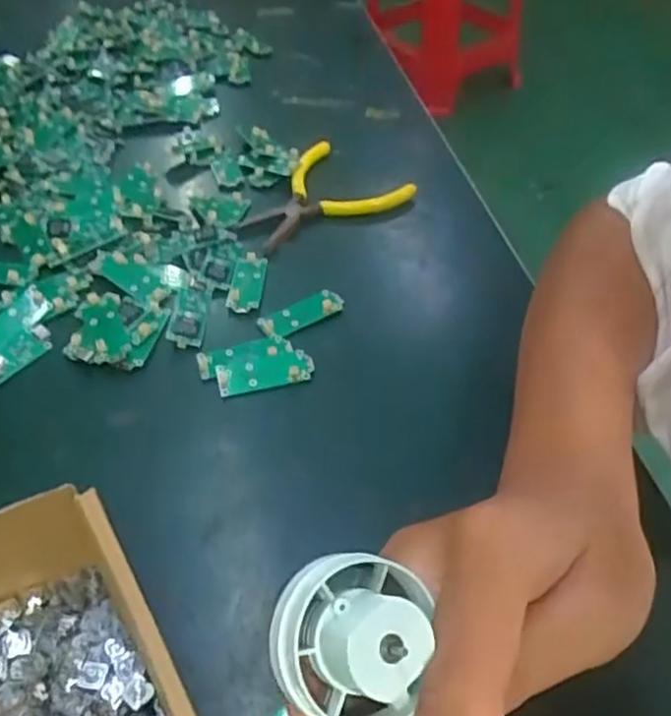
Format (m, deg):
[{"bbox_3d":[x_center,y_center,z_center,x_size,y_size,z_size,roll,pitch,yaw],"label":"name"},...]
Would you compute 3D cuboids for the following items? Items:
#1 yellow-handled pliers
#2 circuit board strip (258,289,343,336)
[{"bbox_3d":[-0.013,-0.110,0.492,0.084,0.012,0.114,35,54,27],"label":"yellow-handled pliers"},{"bbox_3d":[-0.019,-0.028,0.415,0.051,0.008,0.019,-24,52,-23],"label":"circuit board strip"}]

